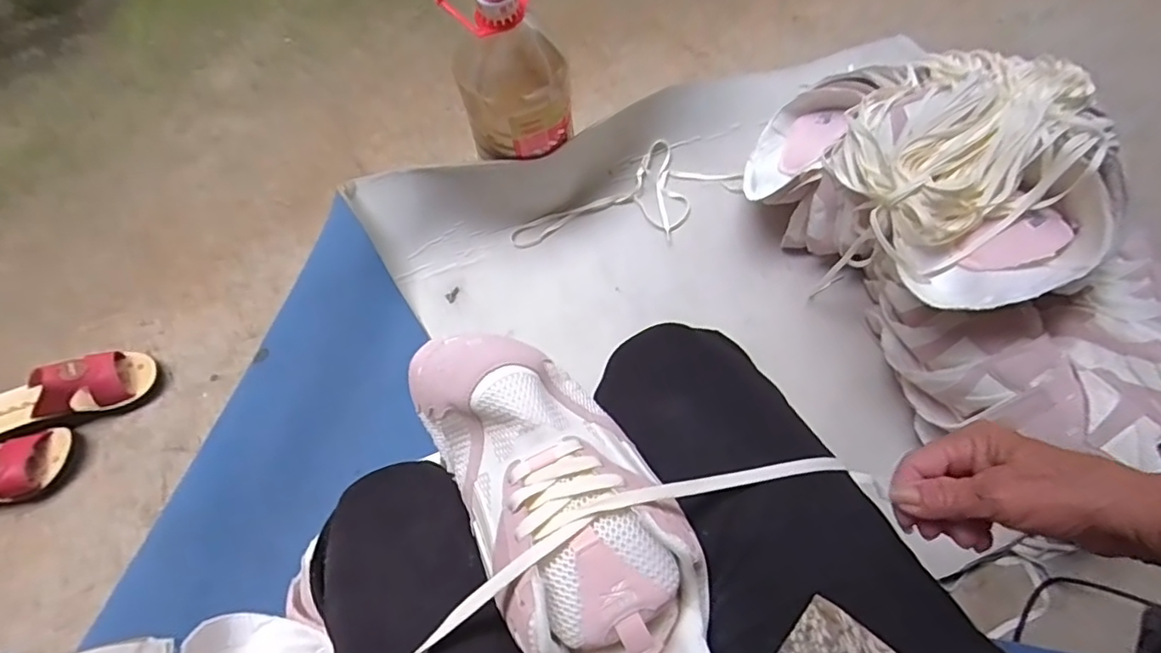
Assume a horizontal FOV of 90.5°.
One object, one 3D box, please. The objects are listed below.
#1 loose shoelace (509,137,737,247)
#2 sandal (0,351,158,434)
[{"bbox_3d":[0.078,-0.189,0.925,0.365,0.034,0.149,-31,69,-11],"label":"loose shoelace"},{"bbox_3d":[-0.728,0.090,0.808,0.214,0.081,0.089,-14,66,-5],"label":"sandal"}]

